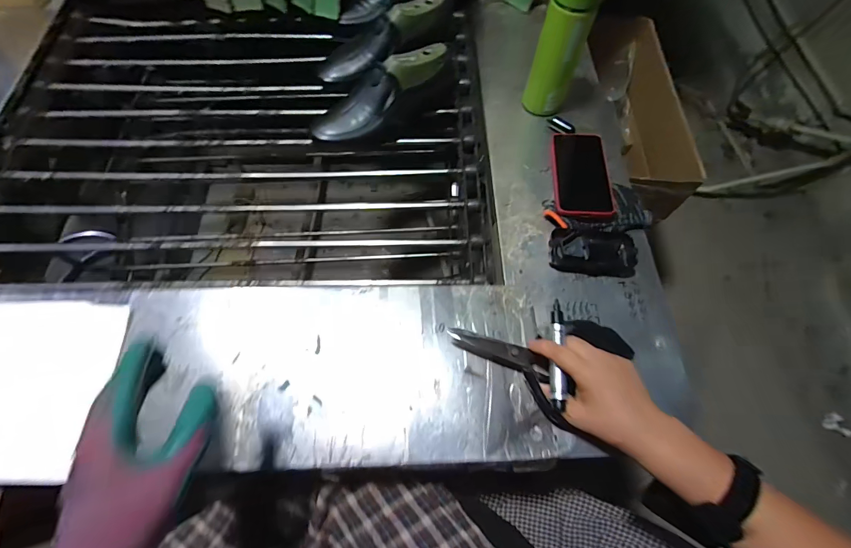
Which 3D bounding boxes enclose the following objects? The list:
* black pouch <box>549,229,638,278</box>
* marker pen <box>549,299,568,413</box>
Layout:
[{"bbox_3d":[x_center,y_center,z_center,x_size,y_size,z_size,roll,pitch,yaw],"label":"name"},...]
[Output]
[{"bbox_3d":[0.223,-0.030,0.519,0.113,0.032,0.058,6,66,0],"label":"black pouch"},{"bbox_3d":[0.149,0.088,0.433,0.017,0.019,0.122,8,69,2],"label":"marker pen"}]

